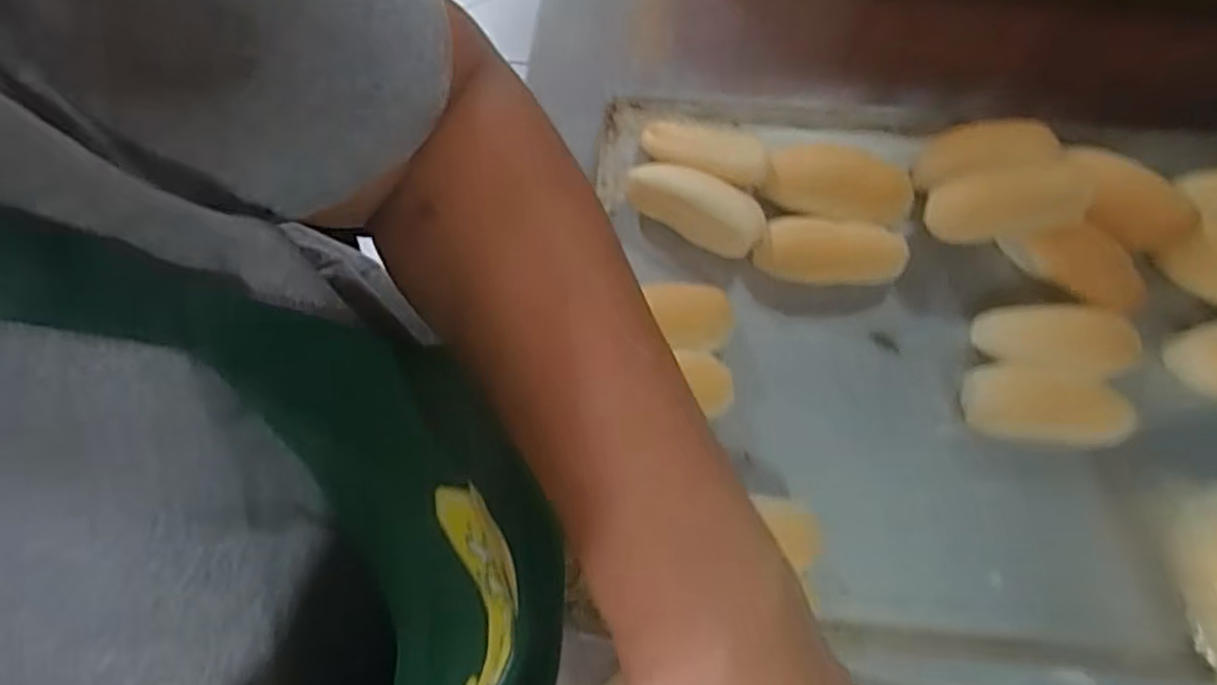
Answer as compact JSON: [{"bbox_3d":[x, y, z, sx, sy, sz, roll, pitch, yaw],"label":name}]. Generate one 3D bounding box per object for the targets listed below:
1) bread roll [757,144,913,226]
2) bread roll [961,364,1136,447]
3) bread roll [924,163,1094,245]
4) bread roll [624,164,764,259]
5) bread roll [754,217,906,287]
[{"bbox_3d":[0.140,-0.096,0.459,0.087,0.034,0.045,12,78,4],"label":"bread roll"},{"bbox_3d":[0.251,0.037,0.429,0.082,0.038,0.039,10,78,4],"label":"bread roll"},{"bbox_3d":[0.232,-0.080,0.433,0.084,0.027,0.034,-6,76,20],"label":"bread roll"},{"bbox_3d":[0.054,-0.083,0.453,0.085,0.025,0.035,25,79,7],"label":"bread roll"},{"bbox_3d":[0.135,-0.055,0.453,0.087,0.024,0.035,4,77,2],"label":"bread roll"}]

